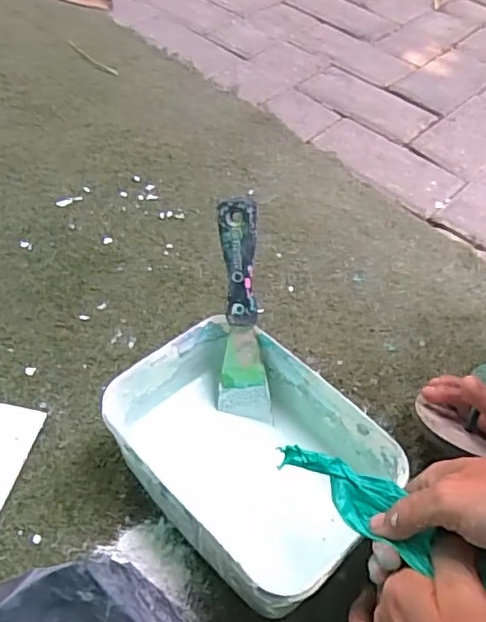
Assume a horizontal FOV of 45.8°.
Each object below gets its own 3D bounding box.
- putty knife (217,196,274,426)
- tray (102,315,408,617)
[{"bbox_3d":[-0.001,0.002,0.448,0.041,0.175,0.015,-5,15,-8],"label":"putty knife"},{"bbox_3d":[0.004,0.110,0.431,0.138,0.085,0.193,-36,60,-29],"label":"tray"}]

